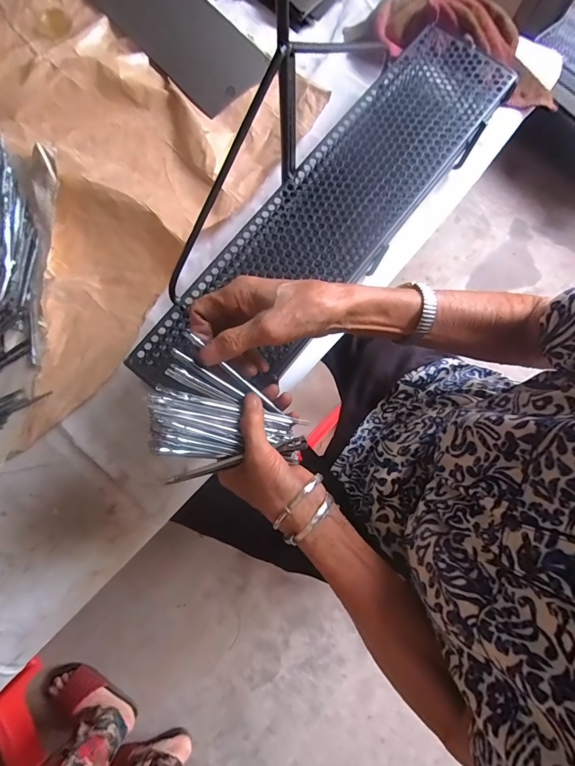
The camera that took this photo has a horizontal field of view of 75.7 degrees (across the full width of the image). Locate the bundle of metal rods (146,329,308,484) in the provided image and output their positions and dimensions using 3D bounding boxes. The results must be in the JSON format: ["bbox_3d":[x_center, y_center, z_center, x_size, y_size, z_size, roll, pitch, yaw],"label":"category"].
[{"bbox_3d":[-0.057,0.043,0.332,0.148,0.039,0.106,34,60,-10],"label":"bundle of metal rods"}]

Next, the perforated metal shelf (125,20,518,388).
[{"bbox_3d":[0.063,-0.220,0.464,0.149,0.021,0.610,37,80,6],"label":"perforated metal shelf"}]

